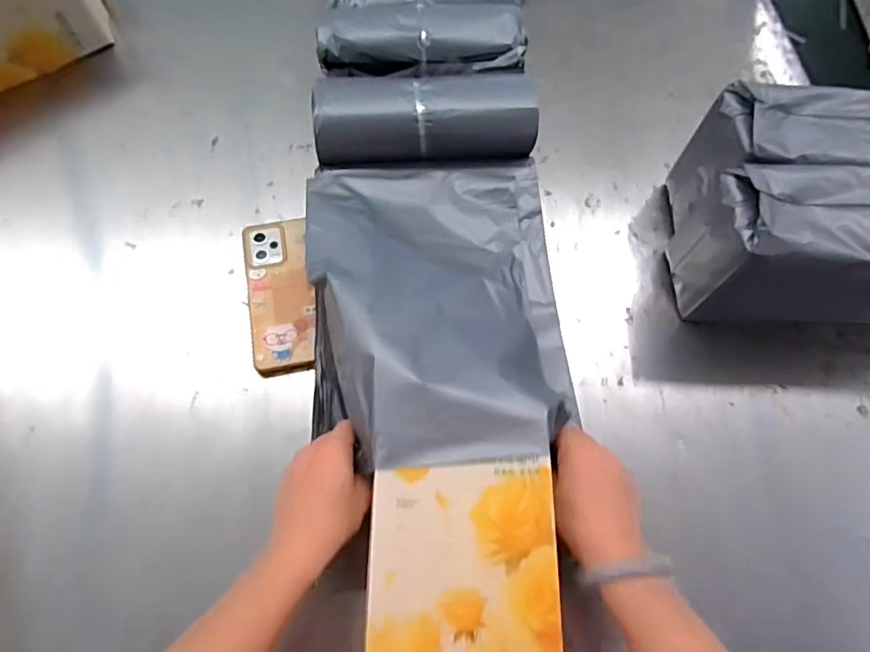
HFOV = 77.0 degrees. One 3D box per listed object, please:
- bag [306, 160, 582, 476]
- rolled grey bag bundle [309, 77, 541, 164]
[{"bbox_3d":[0.006,-0.036,0.496,0.235,0.101,0.324,-4,67,-3],"label":"bag"},{"bbox_3d":[-0.012,-0.228,0.611,0.241,0.070,0.093,-4,67,-3],"label":"rolled grey bag bundle"}]

